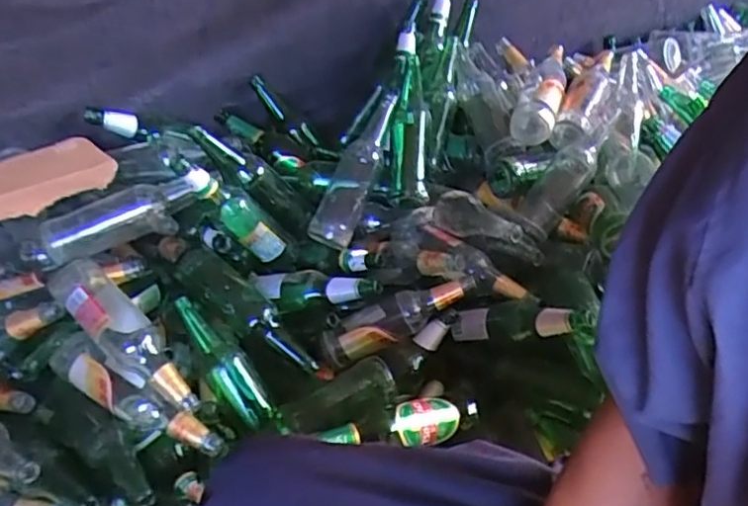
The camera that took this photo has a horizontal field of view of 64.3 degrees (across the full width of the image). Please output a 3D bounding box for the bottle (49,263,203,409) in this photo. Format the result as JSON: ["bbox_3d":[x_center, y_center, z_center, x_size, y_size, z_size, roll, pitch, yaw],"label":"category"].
[{"bbox_3d":[-0.331,0.115,0.807,0.261,0.070,0.073,44,55,7],"label":"bottle"}]

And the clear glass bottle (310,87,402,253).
[{"bbox_3d":[-0.031,-0.140,0.971,0.079,0.060,0.271,20,83,27],"label":"clear glass bottle"}]

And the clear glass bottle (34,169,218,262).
[{"bbox_3d":[-0.351,-0.065,0.867,0.252,0.071,0.071,-21,41,1],"label":"clear glass bottle"}]

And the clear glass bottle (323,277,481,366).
[{"bbox_3d":[0.036,0.096,0.923,0.255,0.055,0.059,-26,42,1],"label":"clear glass bottle"}]

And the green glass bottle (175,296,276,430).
[{"bbox_3d":[-0.214,0.153,0.845,0.055,0.054,0.208,-34,86,-30],"label":"green glass bottle"}]

